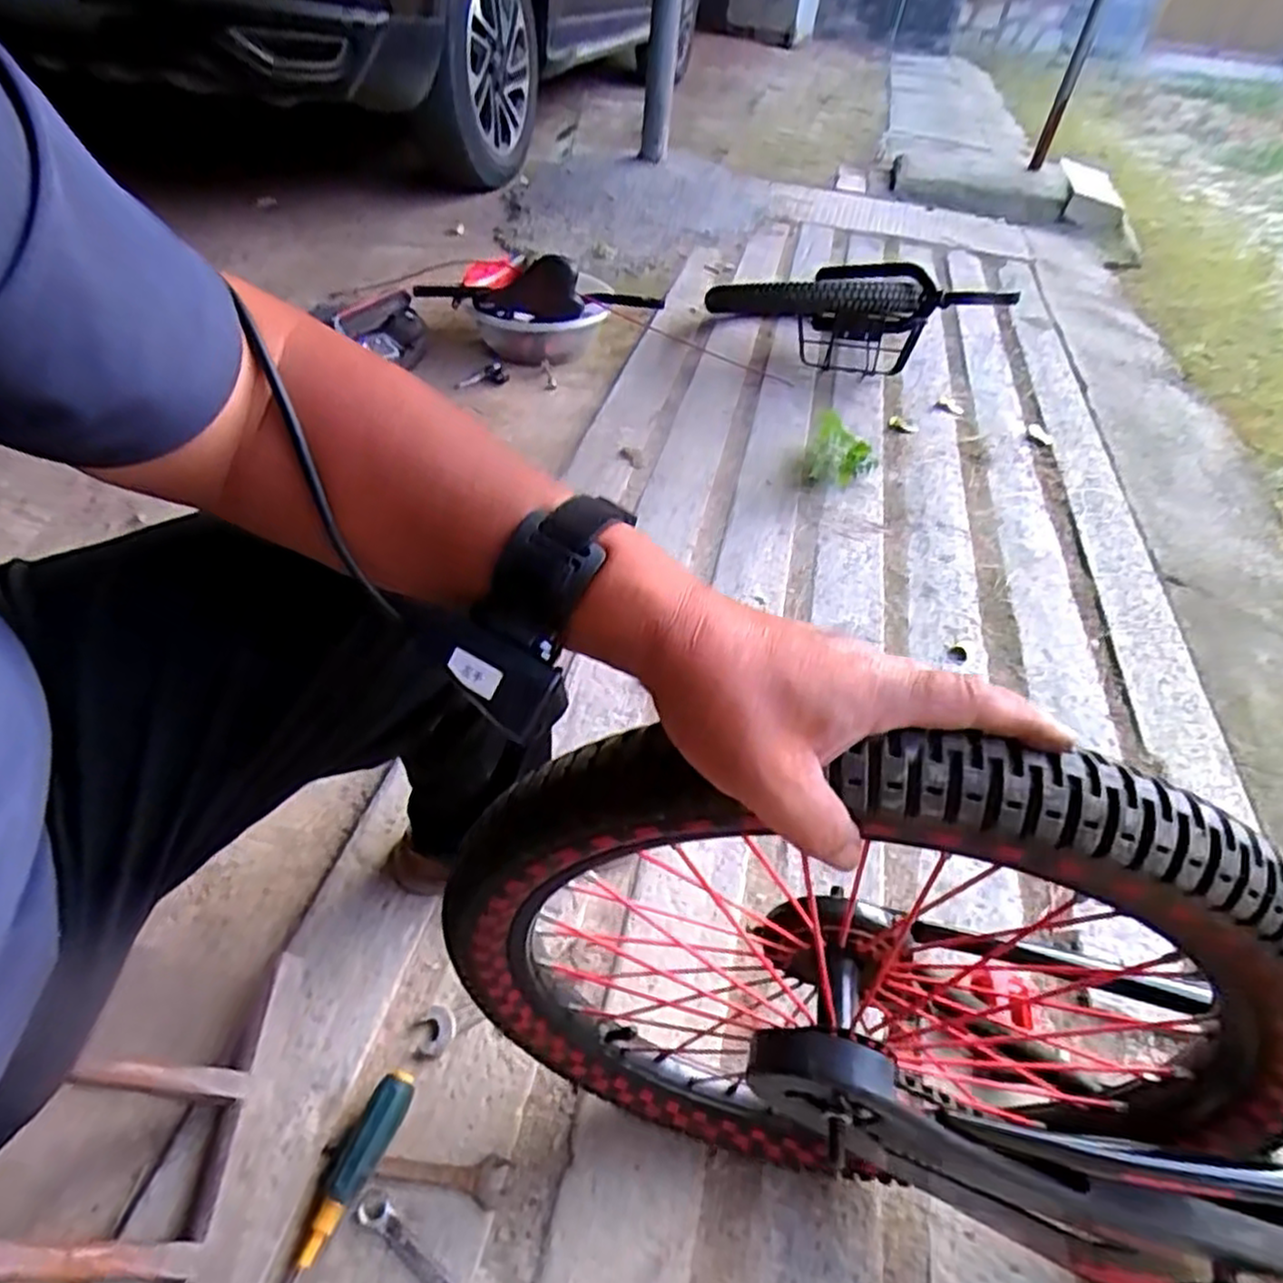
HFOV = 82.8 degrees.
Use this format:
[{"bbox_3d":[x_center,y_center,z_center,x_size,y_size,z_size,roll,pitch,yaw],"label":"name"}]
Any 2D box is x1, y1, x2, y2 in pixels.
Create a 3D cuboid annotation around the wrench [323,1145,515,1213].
[{"bbox_3d":[-0.185,0.430,0.604,0.153,0.010,0.035,13,45,6],"label":"wrench"}]

